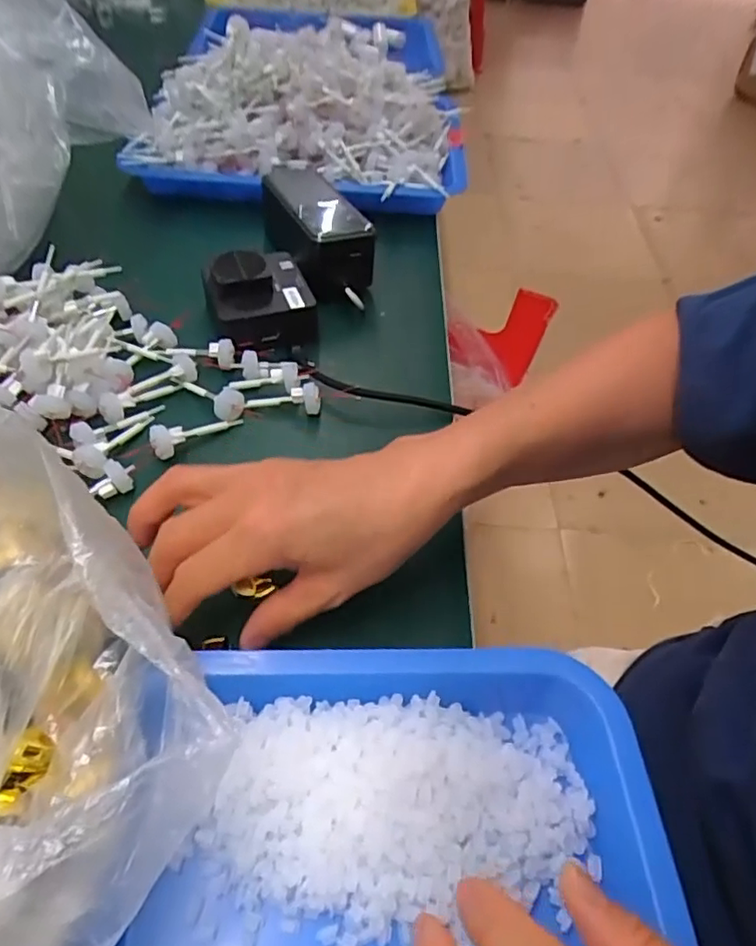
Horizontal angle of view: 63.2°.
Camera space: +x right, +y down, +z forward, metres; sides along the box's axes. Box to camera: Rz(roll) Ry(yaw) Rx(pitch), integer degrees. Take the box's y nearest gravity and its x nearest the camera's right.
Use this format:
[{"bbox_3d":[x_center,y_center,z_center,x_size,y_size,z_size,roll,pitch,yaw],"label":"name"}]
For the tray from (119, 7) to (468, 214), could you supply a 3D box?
[{"bbox_3d":[-0.063,-0.371,0.607,0.310,0.107,0.209,3,48,-3],"label":"tray"}]

